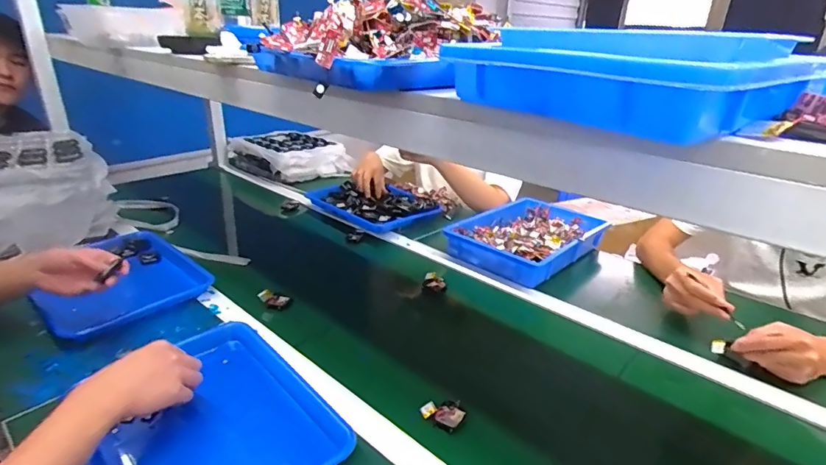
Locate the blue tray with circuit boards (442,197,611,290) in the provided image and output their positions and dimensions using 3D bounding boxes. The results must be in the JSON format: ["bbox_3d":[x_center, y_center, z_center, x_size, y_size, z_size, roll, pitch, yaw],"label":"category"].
[{"bbox_3d":[0.271,0.004,1.068,0.373,0.052,0.241,-20,32,-39],"label":"blue tray with circuit boards"}]

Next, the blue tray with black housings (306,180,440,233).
[{"bbox_3d":[-0.115,-0.082,1.275,0.340,0.041,0.226,22,31,39],"label":"blue tray with black housings"}]

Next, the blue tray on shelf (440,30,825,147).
[{"bbox_3d":[0.142,-0.110,0.326,0.135,0.054,0.225,-18,30,-36],"label":"blue tray on shelf"}]

